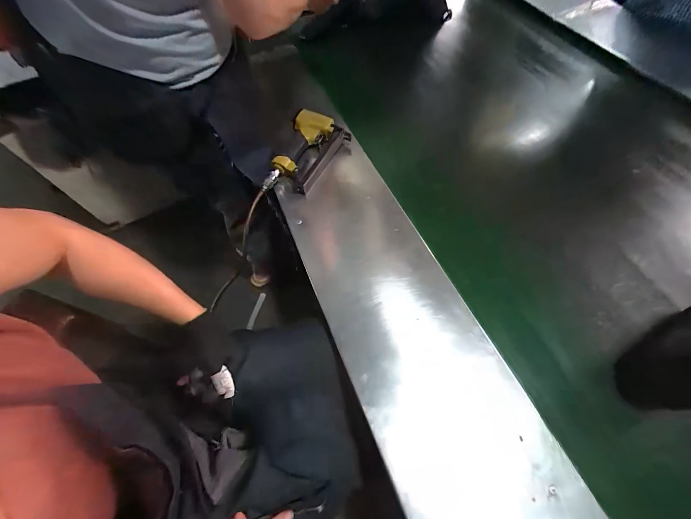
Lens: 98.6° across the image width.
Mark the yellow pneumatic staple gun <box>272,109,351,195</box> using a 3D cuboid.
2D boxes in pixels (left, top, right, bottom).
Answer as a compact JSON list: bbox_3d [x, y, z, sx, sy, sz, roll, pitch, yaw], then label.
[{"bbox_3d":[-0.092,-0.241,0.664,0.131,0.064,0.189,27,66,18],"label":"yellow pneumatic staple gun"}]

